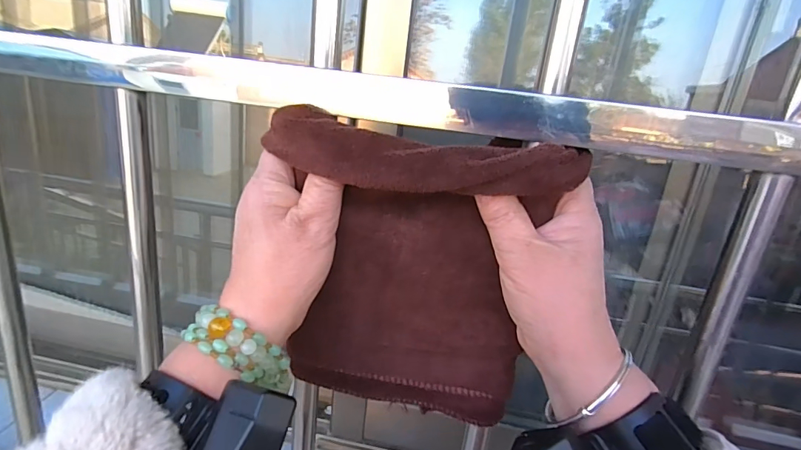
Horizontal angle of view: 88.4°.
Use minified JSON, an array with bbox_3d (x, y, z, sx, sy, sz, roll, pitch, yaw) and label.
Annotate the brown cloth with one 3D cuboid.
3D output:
[{"bbox_3d":[0.001,0.036,0.245,0.161,0.181,0.028,9,18,4],"label":"brown cloth"}]

